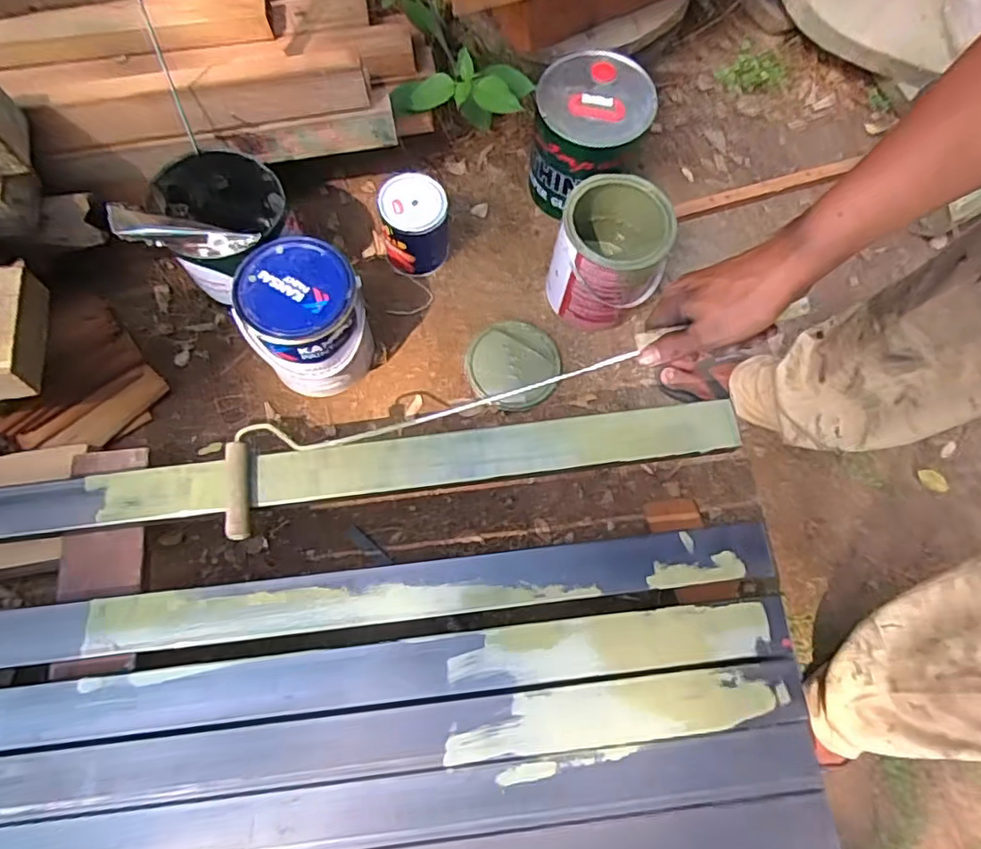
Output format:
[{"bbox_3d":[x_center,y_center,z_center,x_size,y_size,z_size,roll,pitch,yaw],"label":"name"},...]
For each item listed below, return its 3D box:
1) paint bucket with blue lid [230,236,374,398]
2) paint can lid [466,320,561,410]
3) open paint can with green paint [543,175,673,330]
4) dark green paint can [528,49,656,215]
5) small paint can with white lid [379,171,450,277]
[{"bbox_3d":[-0.265,-0.150,0.919,0.161,0.198,0.156,1,70,-2],"label":"paint bucket with blue lid"},{"bbox_3d":[0.039,-0.102,1.017,0.145,0.019,0.153,1,70,-2],"label":"paint can lid"},{"bbox_3d":[0.187,-0.267,0.979,0.164,0.187,0.168,15,70,3],"label":"open paint can with green paint"},{"bbox_3d":[0.162,-0.479,1.044,0.180,0.190,0.208,13,70,2],"label":"dark green paint can"},{"bbox_3d":[-0.121,-0.325,1.019,0.102,0.135,0.106,1,70,-2],"label":"small paint can with white lid"}]

